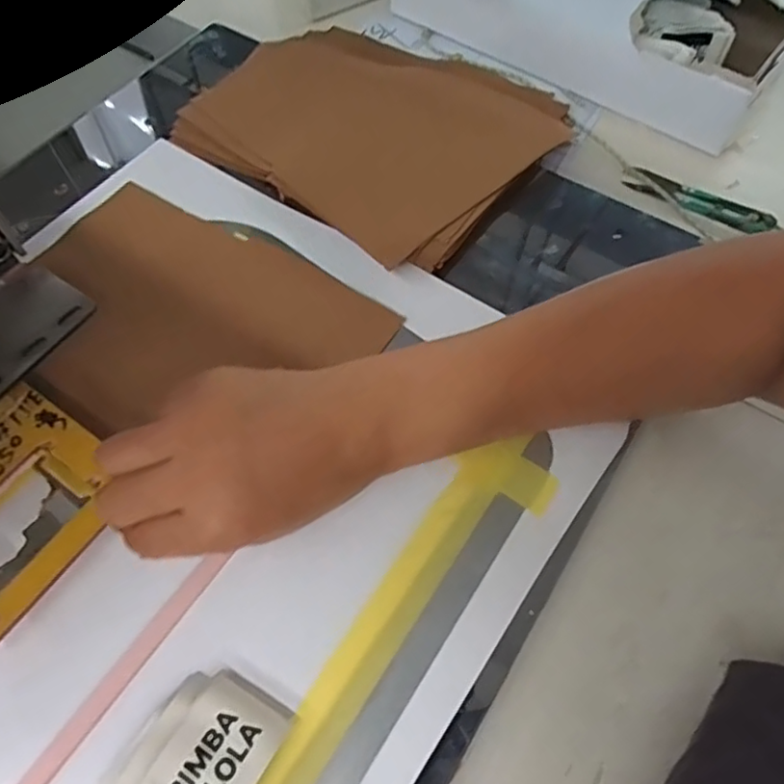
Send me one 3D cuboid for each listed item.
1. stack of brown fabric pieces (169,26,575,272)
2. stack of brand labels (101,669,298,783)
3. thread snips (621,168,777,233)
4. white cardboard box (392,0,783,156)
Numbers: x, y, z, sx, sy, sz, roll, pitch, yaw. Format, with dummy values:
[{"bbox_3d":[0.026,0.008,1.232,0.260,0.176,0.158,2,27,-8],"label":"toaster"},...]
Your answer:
[{"bbox_3d":[-0.011,-0.209,0.469,0.244,0.028,0.214,33,66,14],"label":"stack of brown fabric pieces"},{"bbox_3d":[-0.083,0.157,0.266,0.054,0.015,0.067,27,65,14],"label":"stack of brand labels"},{"bbox_3d":[0.220,-0.139,0.441,0.100,0.009,0.024,25,64,13],"label":"thread snips"},{"bbox_3d":[0.165,-0.325,0.512,0.314,0.059,0.148,33,66,17],"label":"white cardboard box"}]

